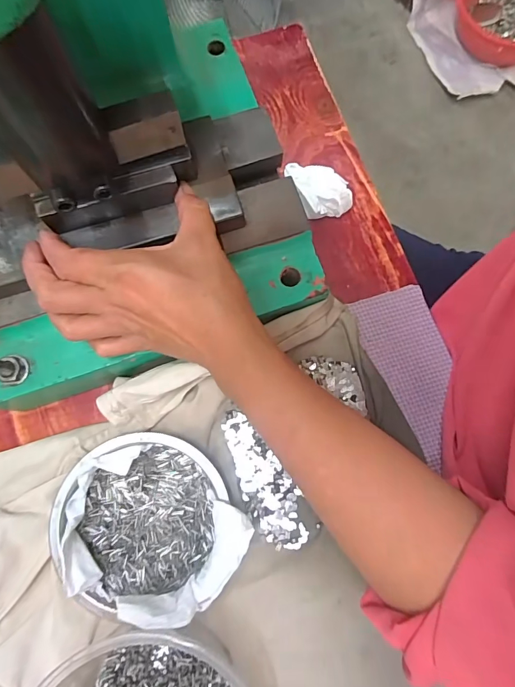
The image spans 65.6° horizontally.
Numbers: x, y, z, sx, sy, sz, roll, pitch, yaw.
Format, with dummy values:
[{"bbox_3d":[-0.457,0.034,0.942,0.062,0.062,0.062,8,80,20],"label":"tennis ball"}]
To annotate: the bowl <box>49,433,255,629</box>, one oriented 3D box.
[{"bbox_3d":[-0.077,0.128,0.280,0.116,0.037,0.124,0,78,-1],"label":"bowl"}]

